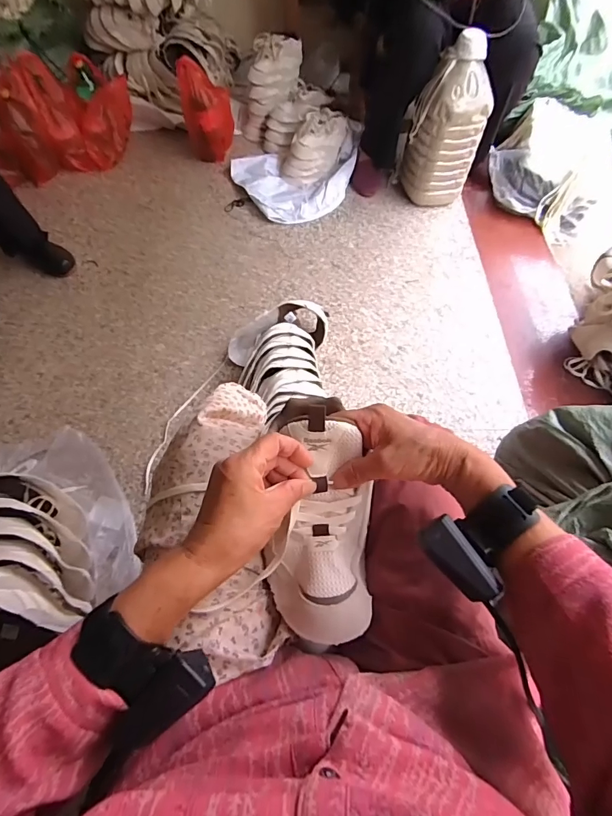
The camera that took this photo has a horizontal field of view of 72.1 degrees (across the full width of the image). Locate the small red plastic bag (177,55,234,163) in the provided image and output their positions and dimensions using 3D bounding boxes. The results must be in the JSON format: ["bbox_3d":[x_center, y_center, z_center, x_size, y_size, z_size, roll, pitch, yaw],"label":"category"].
[{"bbox_3d":[-0.310,-0.926,1.336,0.147,0.259,0.087,-2,60,-2],"label":"small red plastic bag"}]

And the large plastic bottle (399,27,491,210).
[{"bbox_3d":[0.395,-0.792,1.191,0.151,0.398,0.155,-19,62,-11],"label":"large plastic bottle"}]

